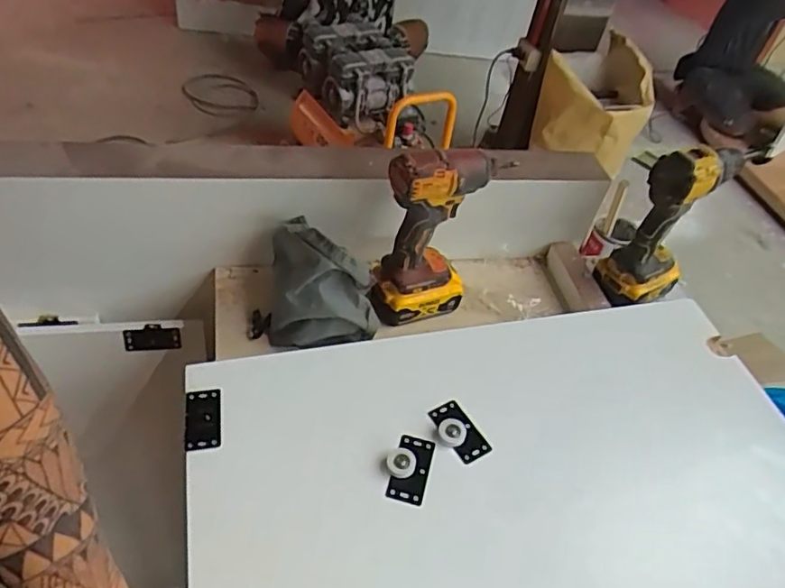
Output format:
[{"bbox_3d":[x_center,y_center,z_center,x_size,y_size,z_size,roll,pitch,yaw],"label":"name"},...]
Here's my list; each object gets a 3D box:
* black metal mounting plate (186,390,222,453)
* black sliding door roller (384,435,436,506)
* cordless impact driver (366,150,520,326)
[{"bbox_3d":[-0.205,0.135,0.647,0.038,0.005,0.072,-6,47,-11],"label":"black metal mounting plate"},{"bbox_3d":[0.016,0.180,0.624,0.046,0.011,0.072,14,47,8],"label":"black sliding door roller"},{"bbox_3d":[0.056,-0.079,0.764,0.176,0.237,0.075,-24,53,-25],"label":"cordless impact driver"}]

